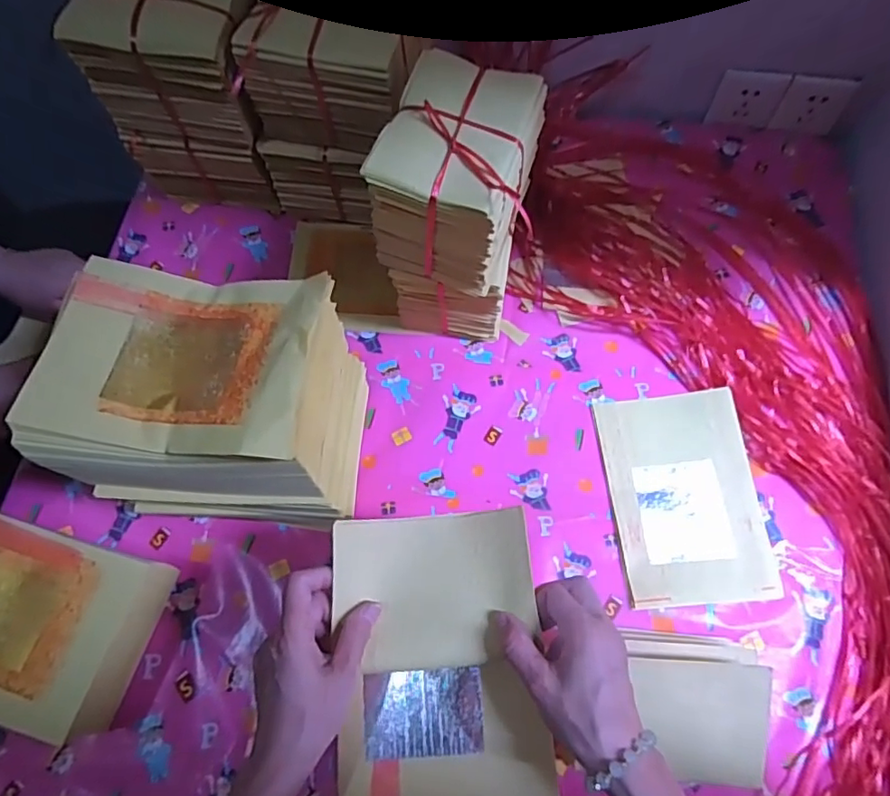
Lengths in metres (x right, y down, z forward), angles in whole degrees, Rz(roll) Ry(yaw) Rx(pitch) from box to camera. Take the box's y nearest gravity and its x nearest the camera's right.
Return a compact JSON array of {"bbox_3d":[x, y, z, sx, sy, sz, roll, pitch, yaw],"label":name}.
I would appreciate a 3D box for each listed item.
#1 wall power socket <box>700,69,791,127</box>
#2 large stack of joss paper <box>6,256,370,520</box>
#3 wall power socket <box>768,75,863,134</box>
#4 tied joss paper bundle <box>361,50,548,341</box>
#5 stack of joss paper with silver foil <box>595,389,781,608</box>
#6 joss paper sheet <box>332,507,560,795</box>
[{"bbox_3d":[0.416,-0.411,0.771,0.086,0.070,0.004,9,51,6],"label":"wall power socket"},{"bbox_3d":[-0.208,0.005,0.522,0.228,0.195,0.180,4,69,3],"label":"large stack of joss paper"},{"bbox_3d":[0.504,-0.402,0.768,0.088,0.076,0.011,6,55,-2],"label":"wall power socket"},{"bbox_3d":[0.014,-0.194,0.602,0.128,0.245,0.158,14,70,6],"label":"tied joss paper bundle"},{"bbox_3d":[0.264,0.106,0.623,0.159,0.017,0.230,-5,69,0],"label":"stack of joss paper with silver foil"},{"bbox_3d":[-0.004,0.207,0.417,0.152,0.031,0.230,-4,69,0],"label":"joss paper sheet"}]

